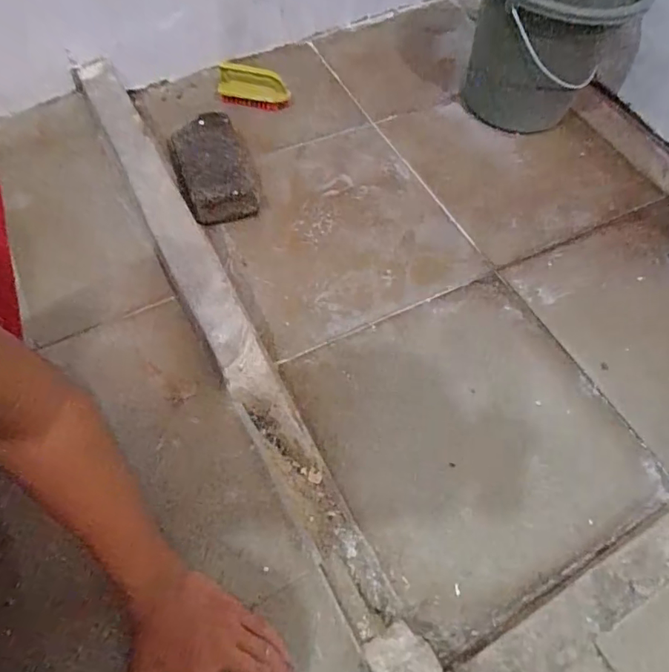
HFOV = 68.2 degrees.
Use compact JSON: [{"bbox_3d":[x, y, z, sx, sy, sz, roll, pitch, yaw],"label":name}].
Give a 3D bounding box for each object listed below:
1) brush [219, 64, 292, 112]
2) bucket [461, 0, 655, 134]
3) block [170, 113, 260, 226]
[{"bbox_3d":[-0.149,-0.485,0.967,0.145,0.069,0.045,15,39,9],"label":"brush"},{"bbox_3d":[0.386,-0.545,0.919,0.252,0.274,0.255,1,60,-2],"label":"bucket"},{"bbox_3d":[-0.202,-0.285,0.844,0.132,0.076,0.206,-13,61,-9],"label":"block"}]

